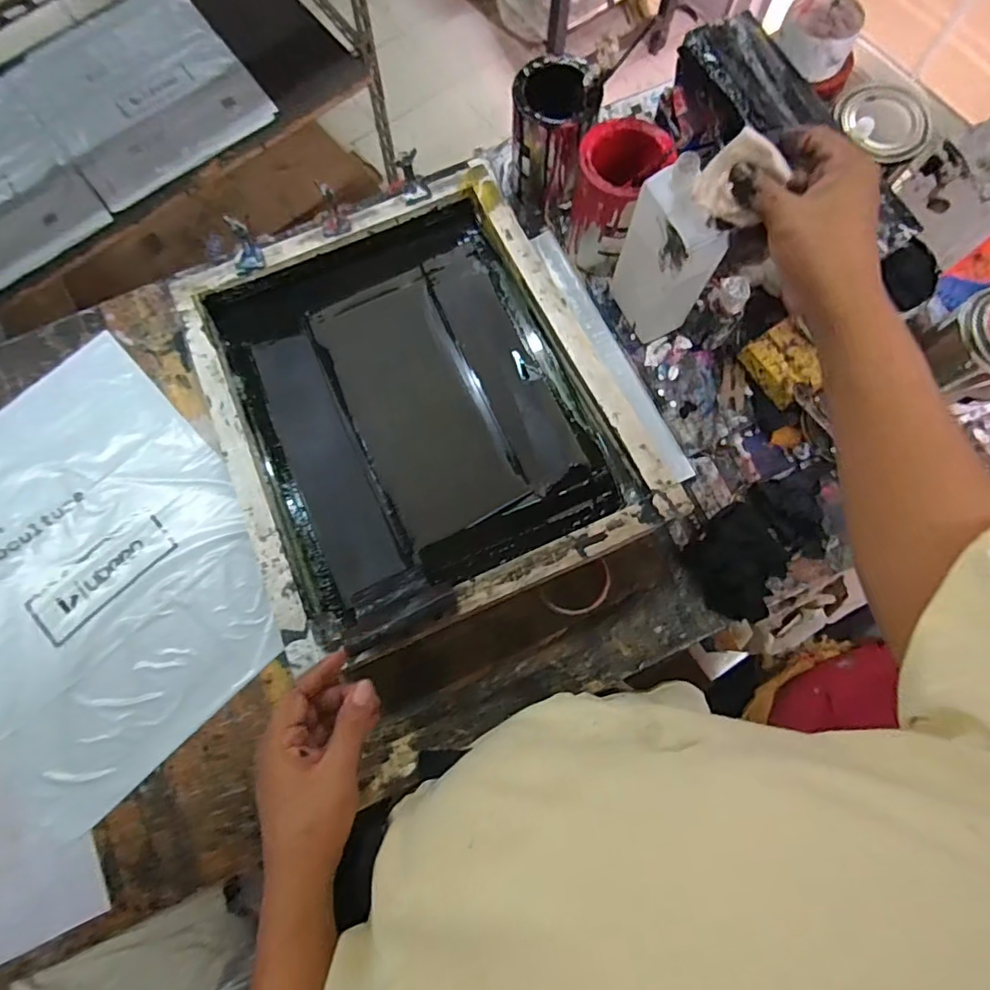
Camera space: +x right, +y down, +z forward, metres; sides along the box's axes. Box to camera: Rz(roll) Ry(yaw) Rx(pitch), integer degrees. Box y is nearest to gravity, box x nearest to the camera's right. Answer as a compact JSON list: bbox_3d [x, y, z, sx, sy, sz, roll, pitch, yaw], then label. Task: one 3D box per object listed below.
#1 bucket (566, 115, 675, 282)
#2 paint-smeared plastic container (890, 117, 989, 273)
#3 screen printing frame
[{"bbox_3d":[0.150,-0.370,0.702,0.104,0.150,0.113,30,78,8],"label":"bucket"},{"bbox_3d":[0.487,-0.321,0.578,0.031,0.117,0.110,-31,77,-7],"label":"paint-smeared plastic container"},{"bbox_3d":[-0.095,-0.132,0.684,0.492,0.081,0.559,-24,73,-4],"label":"screen printing frame"}]

